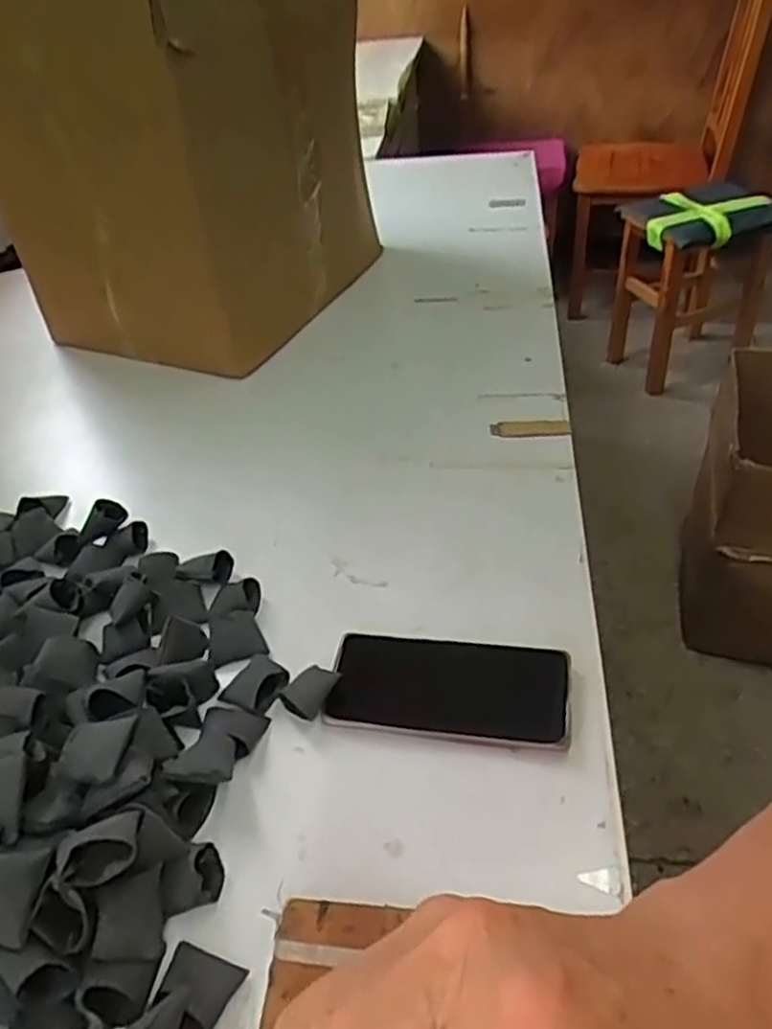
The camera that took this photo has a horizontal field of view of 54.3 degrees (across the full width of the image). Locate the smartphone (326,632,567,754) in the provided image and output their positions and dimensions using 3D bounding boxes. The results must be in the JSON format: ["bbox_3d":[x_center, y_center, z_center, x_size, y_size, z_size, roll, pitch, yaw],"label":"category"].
[{"bbox_3d":[0.044,0.116,0.511,0.159,0.011,0.079,7,41,8],"label":"smartphone"}]

